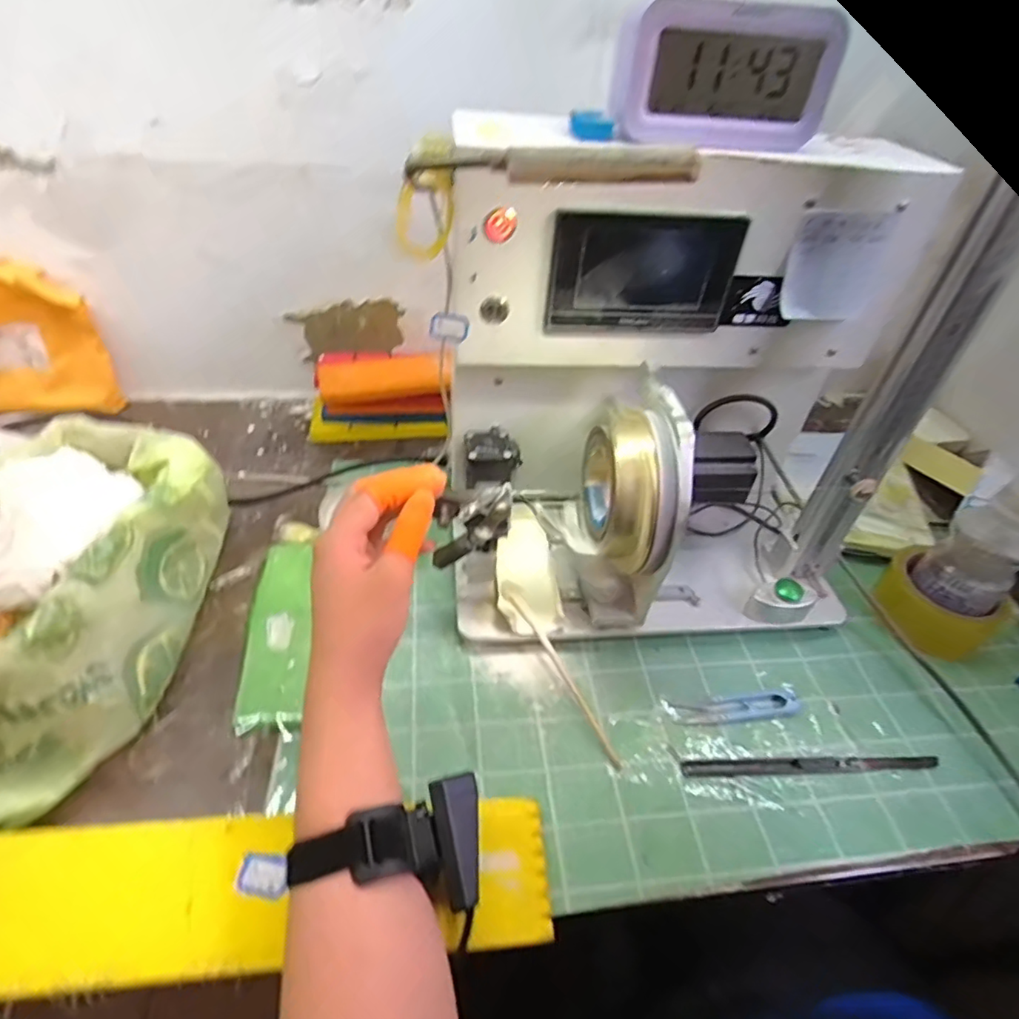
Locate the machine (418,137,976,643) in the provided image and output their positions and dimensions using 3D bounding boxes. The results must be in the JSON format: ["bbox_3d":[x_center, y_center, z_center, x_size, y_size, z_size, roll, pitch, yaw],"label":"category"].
[{"bbox_3d":[0.127,-0.073,0.464,0.341,0.327,0.209,-4,44,-11],"label":"machine"}]

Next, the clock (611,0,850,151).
[{"bbox_3d":[0.140,-0.274,0.373,0.137,0.074,0.044,4,43,-2],"label":"clock"}]

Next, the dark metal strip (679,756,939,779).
[{"bbox_3d":[0.228,0.193,0.444,0.198,0.004,0.012,1,43,-4],"label":"dark metal strip"}]

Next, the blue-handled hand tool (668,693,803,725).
[{"bbox_3d":[0.184,0.160,0.474,0.105,0.004,0.019,-2,43,-8],"label":"blue-handled hand tool"}]

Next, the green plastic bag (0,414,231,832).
[{"bbox_3d":[-0.340,0.052,0.437,0.170,0.118,0.307,0,43,-6],"label":"green plastic bag"}]

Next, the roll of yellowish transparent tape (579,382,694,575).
[{"bbox_3d":[0.090,-0.024,0.427,0.058,0.096,0.109,0,43,-6],"label":"roll of yellowish transparent tape"}]

